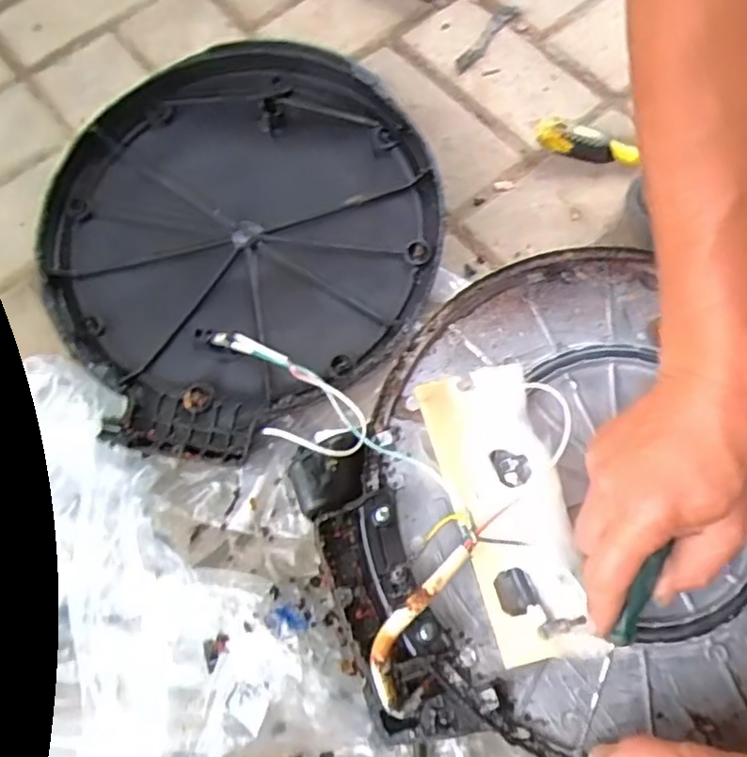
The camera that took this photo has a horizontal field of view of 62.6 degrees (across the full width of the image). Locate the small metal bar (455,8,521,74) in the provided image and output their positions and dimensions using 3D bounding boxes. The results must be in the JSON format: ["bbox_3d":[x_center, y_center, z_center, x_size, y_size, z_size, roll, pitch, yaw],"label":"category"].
[{"bbox_3d":[0.106,-0.323,0.585,0.019,0.008,0.095,36,75,14],"label":"small metal bar"}]

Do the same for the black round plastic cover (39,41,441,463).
[{"bbox_3d":[-0.104,-0.118,0.487,0.307,0.055,0.291,0,70,1],"label":"black round plastic cover"}]

